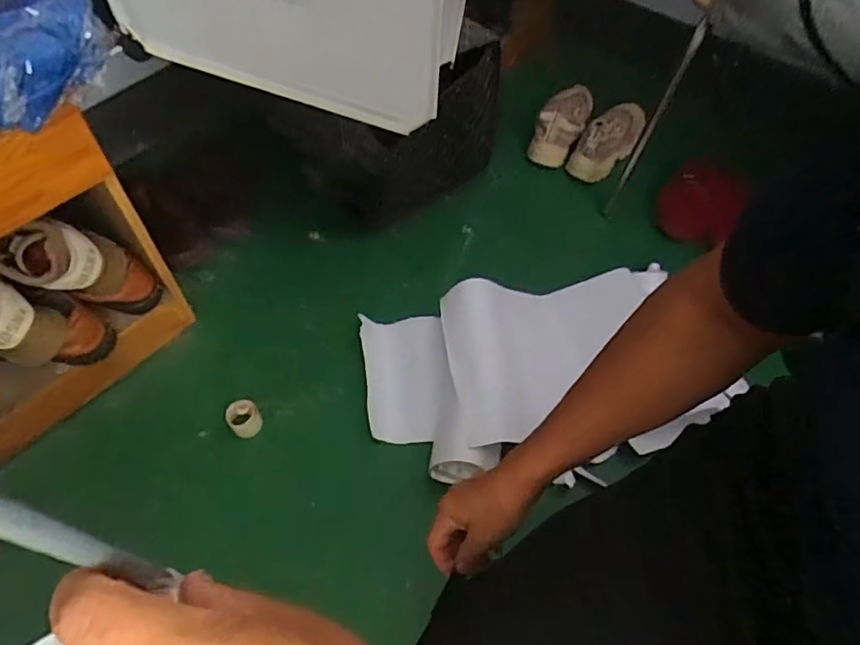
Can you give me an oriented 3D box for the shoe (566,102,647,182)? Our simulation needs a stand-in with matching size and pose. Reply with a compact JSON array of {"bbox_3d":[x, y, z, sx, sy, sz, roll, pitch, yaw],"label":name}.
[{"bbox_3d":[0.404,-0.400,1.248,0.097,0.086,0.228,33,62,19],"label":"shoe"}]

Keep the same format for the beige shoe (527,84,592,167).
[{"bbox_3d":[0.303,-0.463,1.276,0.102,0.070,0.267,17,58,10],"label":"beige shoe"}]

